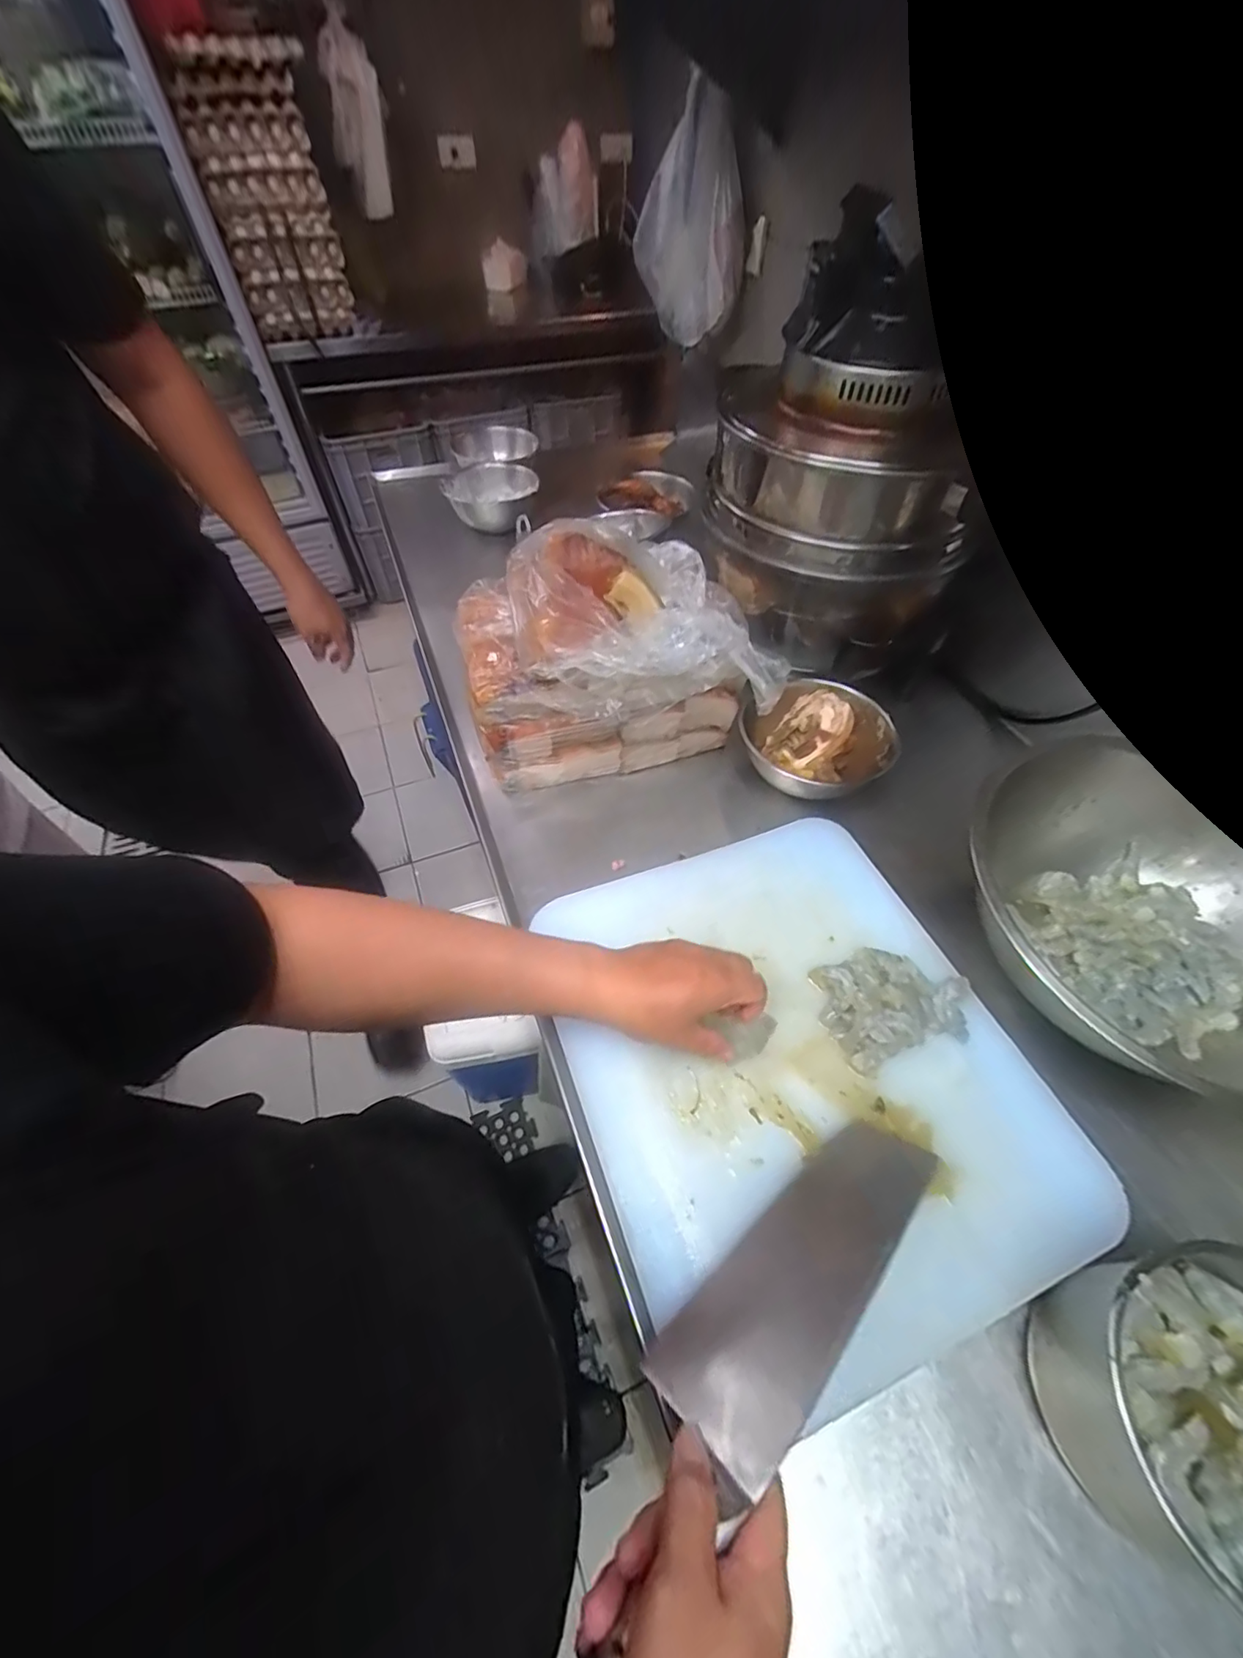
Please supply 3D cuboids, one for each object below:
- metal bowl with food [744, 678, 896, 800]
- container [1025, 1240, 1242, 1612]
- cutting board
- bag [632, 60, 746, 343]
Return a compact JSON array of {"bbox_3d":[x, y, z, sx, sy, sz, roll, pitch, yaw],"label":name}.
[{"bbox_3d":[0.219,-0.104,0.670,0.150,0.075,0.129,-33,59,-24],"label":"metal bowl with food"},{"bbox_3d":[0.341,0.331,0.323,0.147,0.123,0.148,1,51,-1],"label":"container"},{"bbox_3d":[0.135,0.176,0.464,0.332,0.027,0.380,-18,55,-11],"label":"cutting board"},{"bbox_3d":[0.115,-1.012,0.974,0.174,0.284,0.136,3,51,1],"label":"bag"}]

